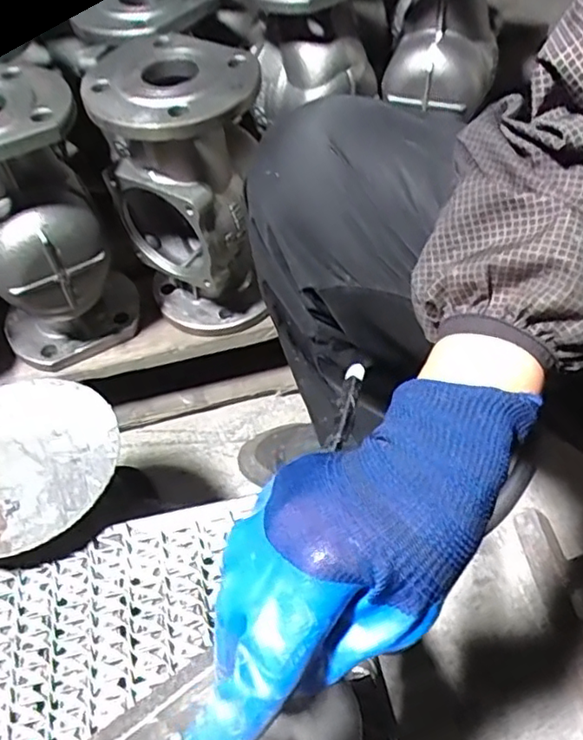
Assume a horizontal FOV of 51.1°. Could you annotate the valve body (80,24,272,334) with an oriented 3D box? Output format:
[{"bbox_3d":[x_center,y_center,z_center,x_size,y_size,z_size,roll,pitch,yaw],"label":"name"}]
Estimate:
[{"bbox_3d":[-0.097,-0.170,0.642,0.159,0.285,0.146,-16,51,-9],"label":"valve body"}]

